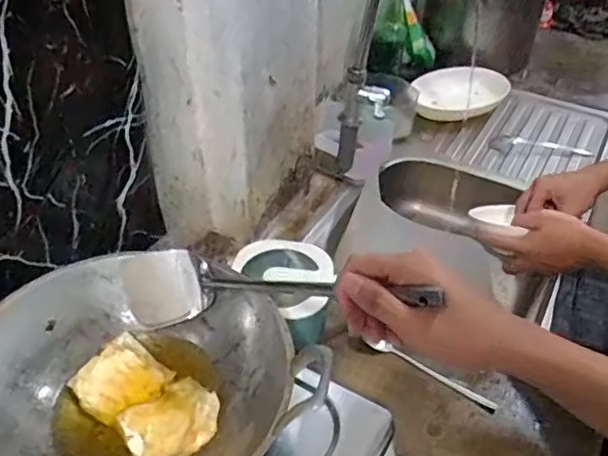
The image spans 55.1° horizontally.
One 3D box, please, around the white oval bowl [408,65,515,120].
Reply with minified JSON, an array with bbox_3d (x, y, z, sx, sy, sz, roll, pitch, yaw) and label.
[{"bbox_3d":[0.336,-0.300,1.259,0.226,0.034,0.126,-5,77,-13],"label":"white oval bowl"}]

